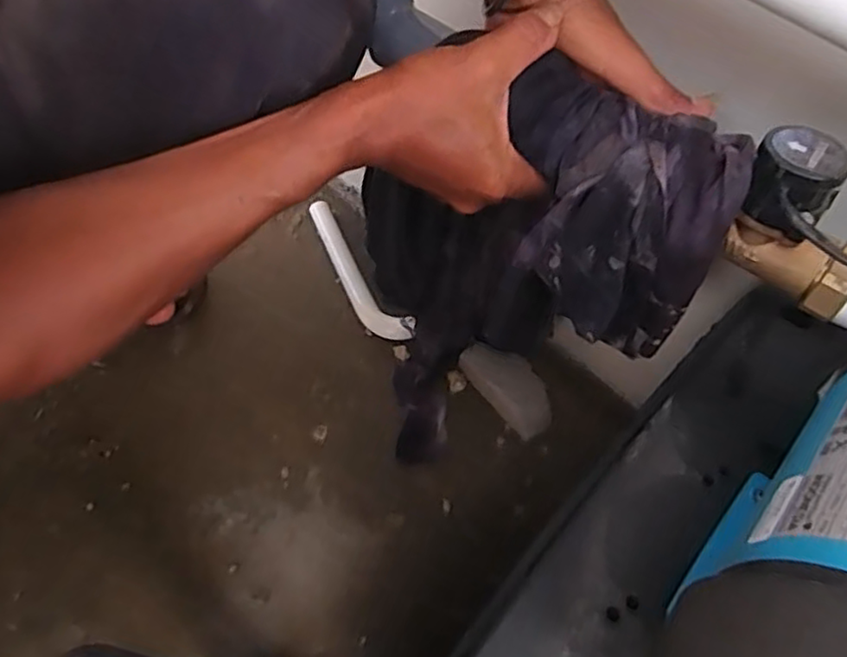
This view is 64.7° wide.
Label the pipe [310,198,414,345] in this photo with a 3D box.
[{"bbox_3d":[-0.069,-0.057,0.651,0.034,0.025,0.188,-25,60,-19],"label":"pipe"}]

